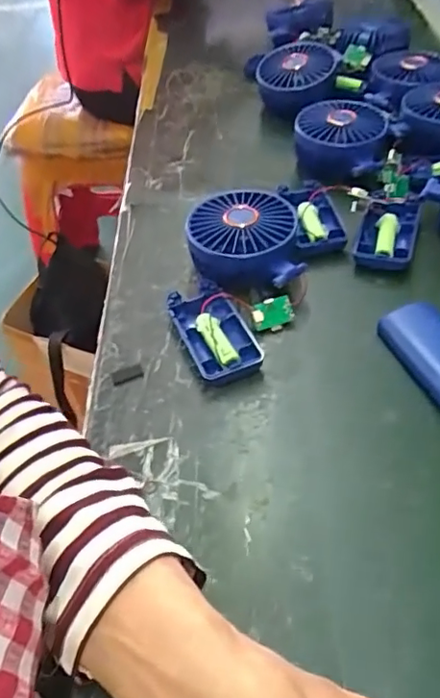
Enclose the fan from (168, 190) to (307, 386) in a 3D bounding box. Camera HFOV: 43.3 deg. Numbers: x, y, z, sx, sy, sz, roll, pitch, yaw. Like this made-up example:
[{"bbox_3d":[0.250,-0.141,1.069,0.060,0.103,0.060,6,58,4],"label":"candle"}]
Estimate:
[{"bbox_3d":[0.014,-0.061,0.434,0.098,0.050,0.190,10,51,15],"label":"fan"}]

